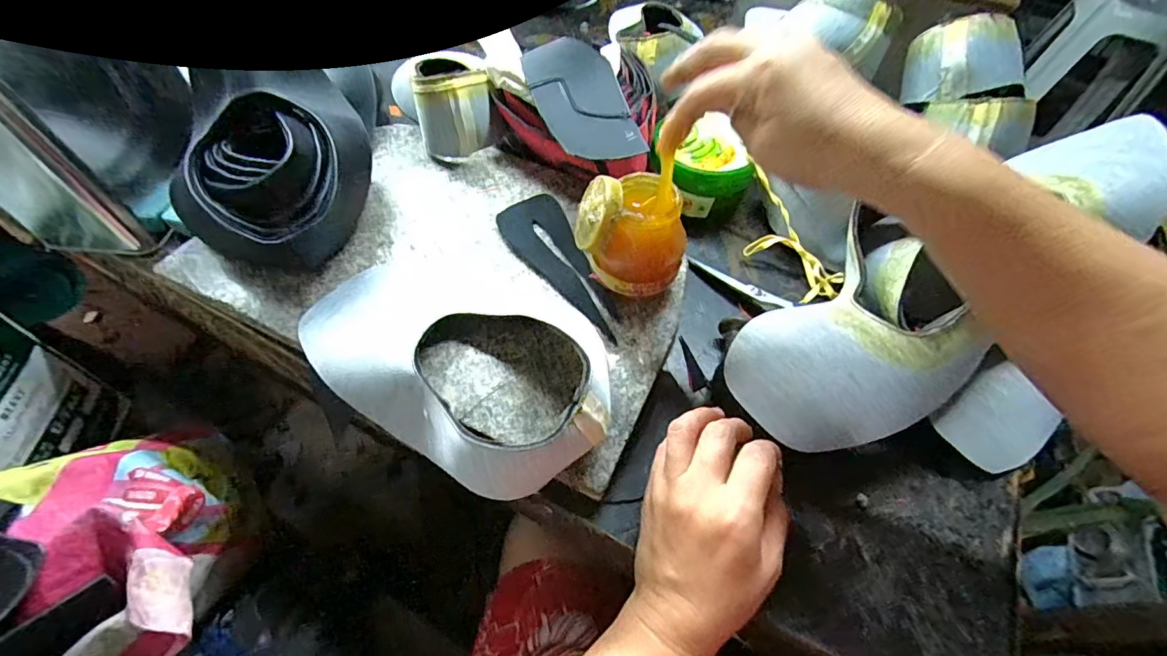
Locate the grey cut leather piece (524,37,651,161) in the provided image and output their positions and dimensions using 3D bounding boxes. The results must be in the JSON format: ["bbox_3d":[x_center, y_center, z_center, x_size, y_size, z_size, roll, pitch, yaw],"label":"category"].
[{"bbox_3d":[0.000,-0.205,0.445,0.081,0.019,0.154,-13,58,-11],"label":"grey cut leather piece"}]

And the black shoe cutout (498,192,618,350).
[{"bbox_3d":[-0.023,-0.051,0.425,0.057,0.005,0.161,-19,61,-14],"label":"black shoe cutout"}]

